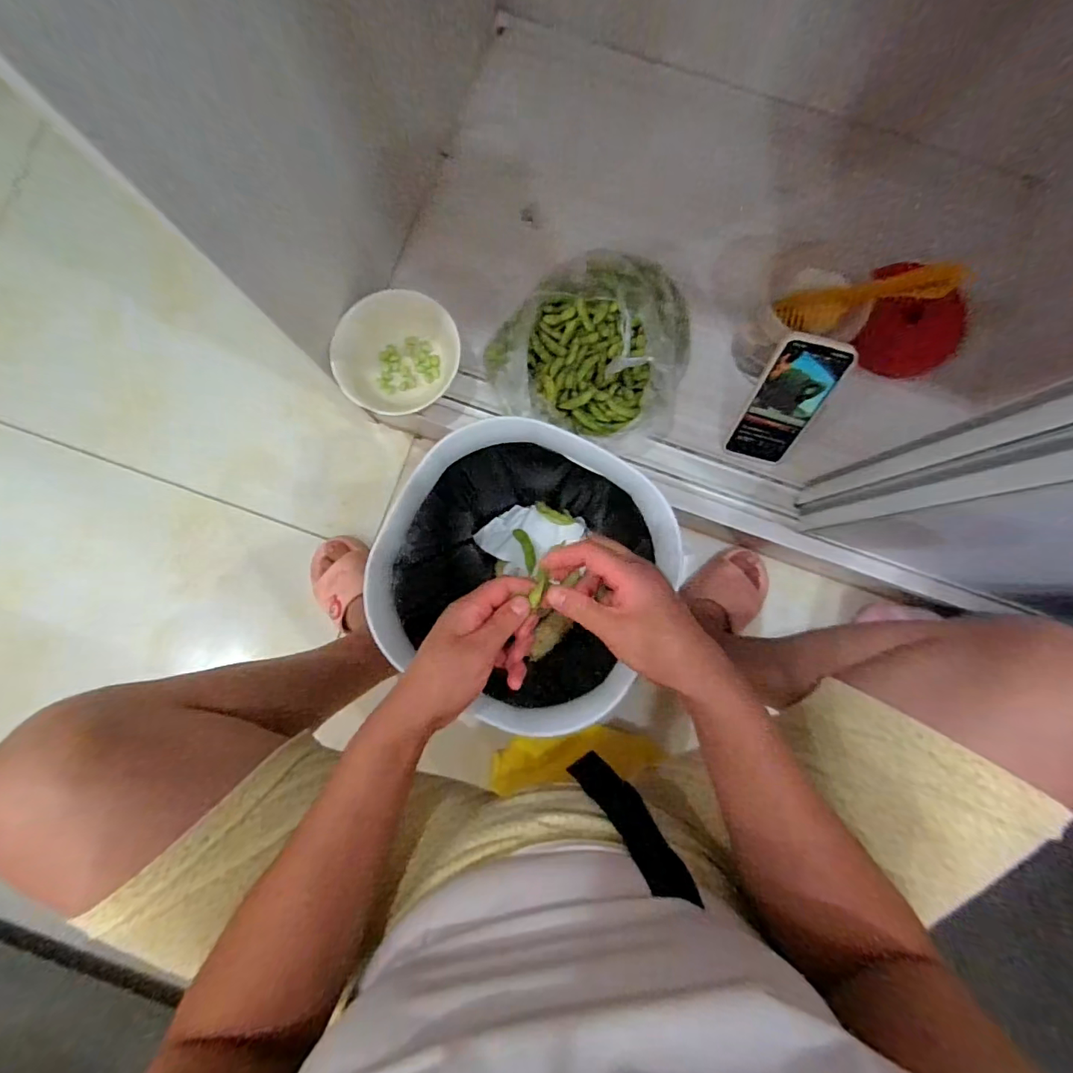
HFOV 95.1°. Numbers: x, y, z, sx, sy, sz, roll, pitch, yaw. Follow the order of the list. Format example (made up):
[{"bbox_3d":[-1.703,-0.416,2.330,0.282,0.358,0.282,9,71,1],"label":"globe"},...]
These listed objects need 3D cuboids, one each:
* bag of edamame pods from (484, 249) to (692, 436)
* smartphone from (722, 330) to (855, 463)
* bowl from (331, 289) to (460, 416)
[{"bbox_3d":[0.073,-0.245,0.618,0.246,0.111,0.234,15,85,2],"label":"bag of edamame pods"},{"bbox_3d":[0.287,-0.150,0.573,0.075,0.170,0.018,13,50,0],"label":"smartphone"},{"bbox_3d":[-0.173,-0.229,0.631,0.153,0.081,0.136,-10,85,0],"label":"bowl"}]

